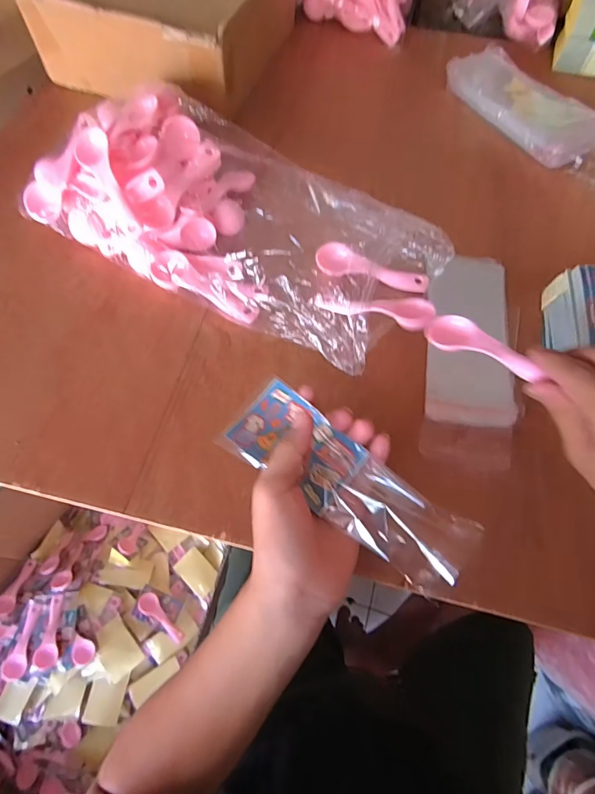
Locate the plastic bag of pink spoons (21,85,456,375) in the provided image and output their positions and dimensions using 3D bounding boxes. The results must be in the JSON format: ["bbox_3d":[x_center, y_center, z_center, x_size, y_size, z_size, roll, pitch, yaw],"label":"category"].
[{"bbox_3d":[-0.059,-0.177,0.384,0.380,0.097,0.198,30,67,12],"label":"plastic bag of pink spoons"}]

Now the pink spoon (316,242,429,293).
[{"bbox_3d":[0.073,-0.123,0.402,0.109,0.017,0.032,18,65,7],"label":"pink spoon"}]

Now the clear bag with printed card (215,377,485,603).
[{"bbox_3d":[0.033,0.060,0.287,0.179,0.020,0.059,35,68,14],"label":"clear bag with printed card"}]

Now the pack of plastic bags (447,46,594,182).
[{"bbox_3d":[0.302,-0.346,0.509,0.088,0.028,0.277,-28,68,-14],"label":"pack of plastic bags"}]

